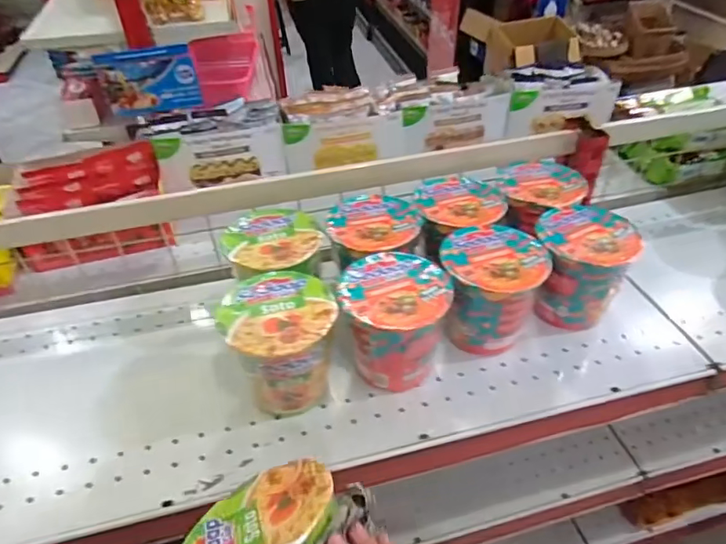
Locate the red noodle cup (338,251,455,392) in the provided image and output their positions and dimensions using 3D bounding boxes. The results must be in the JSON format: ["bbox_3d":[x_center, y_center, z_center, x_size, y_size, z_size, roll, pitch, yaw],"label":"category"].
[{"bbox_3d":[0.033,0.051,0.530,0.102,0.110,0.108,-1,43,1],"label":"red noodle cup"}]

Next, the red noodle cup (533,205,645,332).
[{"bbox_3d":[0.242,-0.004,0.583,0.098,0.106,0.096,-1,43,1],"label":"red noodle cup"}]

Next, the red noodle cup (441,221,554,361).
[{"bbox_3d":[0.136,0.022,0.559,0.102,0.103,0.102,-1,43,1],"label":"red noodle cup"}]

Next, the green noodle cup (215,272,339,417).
[{"bbox_3d":[-0.075,0.076,0.507,0.100,0.114,0.090,-26,48,-23],"label":"green noodle cup"}]

